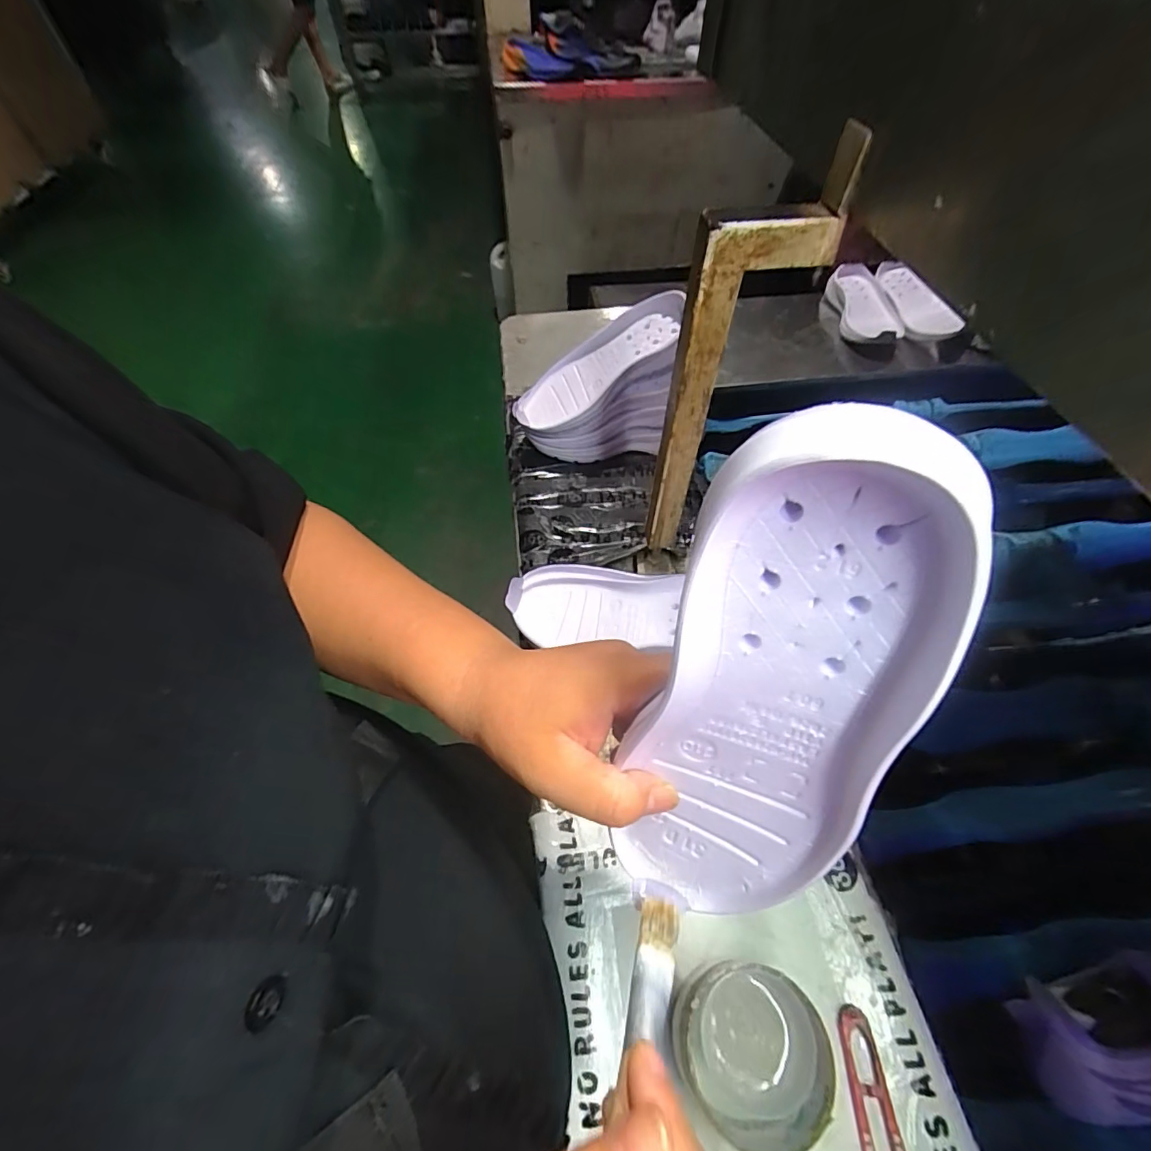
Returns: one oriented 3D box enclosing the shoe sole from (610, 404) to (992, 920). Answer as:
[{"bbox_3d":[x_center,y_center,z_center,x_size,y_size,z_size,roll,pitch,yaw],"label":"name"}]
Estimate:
[{"bbox_3d":[0.062,0.057,0.177,0.073,0.219,0.025,10,33,7],"label":"shoe sole"}]

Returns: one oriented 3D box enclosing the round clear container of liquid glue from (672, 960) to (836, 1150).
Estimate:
[{"bbox_3d":[0.104,0.285,0.308,0.081,0.053,0.079,0,55,0],"label":"round clear container of liquid glue"}]

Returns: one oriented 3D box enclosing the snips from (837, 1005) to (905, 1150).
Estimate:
[{"bbox_3d":[0.182,0.326,0.305,0.023,0.007,0.102,0,55,0],"label":"snips"}]

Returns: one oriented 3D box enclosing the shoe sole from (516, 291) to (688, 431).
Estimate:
[{"bbox_3d":[0.024,-0.249,0.599,0.219,0.029,0.085,-33,56,15],"label":"shoe sole"}]

